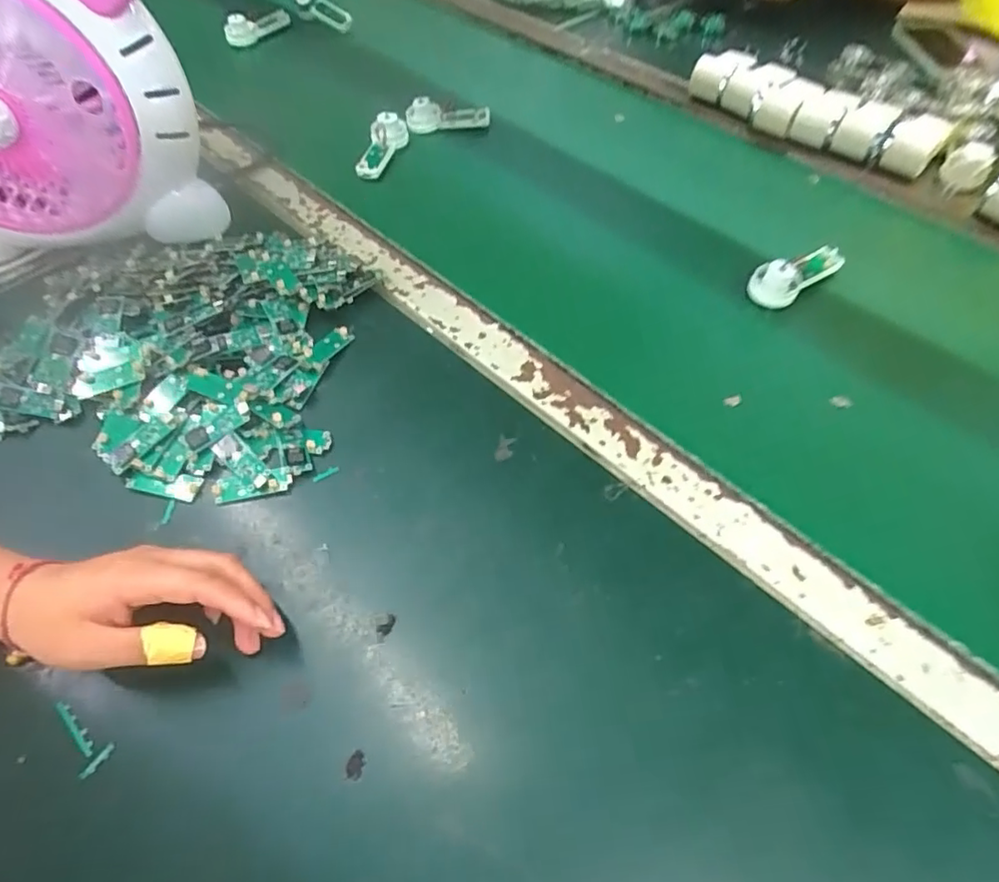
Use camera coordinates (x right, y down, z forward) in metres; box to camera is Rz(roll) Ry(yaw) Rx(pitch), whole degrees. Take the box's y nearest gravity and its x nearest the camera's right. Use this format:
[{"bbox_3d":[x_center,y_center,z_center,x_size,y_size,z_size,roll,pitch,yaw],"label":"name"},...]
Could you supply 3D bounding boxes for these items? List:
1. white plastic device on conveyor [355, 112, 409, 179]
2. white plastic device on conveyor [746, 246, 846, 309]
[{"bbox_3d":[-0.123,-0.316,0.622,0.031,0.034,0.098,12,57,9],"label":"white plastic device on conveyor"},{"bbox_3d":[0.260,-0.151,0.512,0.091,0.032,0.038,-30,61,-19],"label":"white plastic device on conveyor"}]

